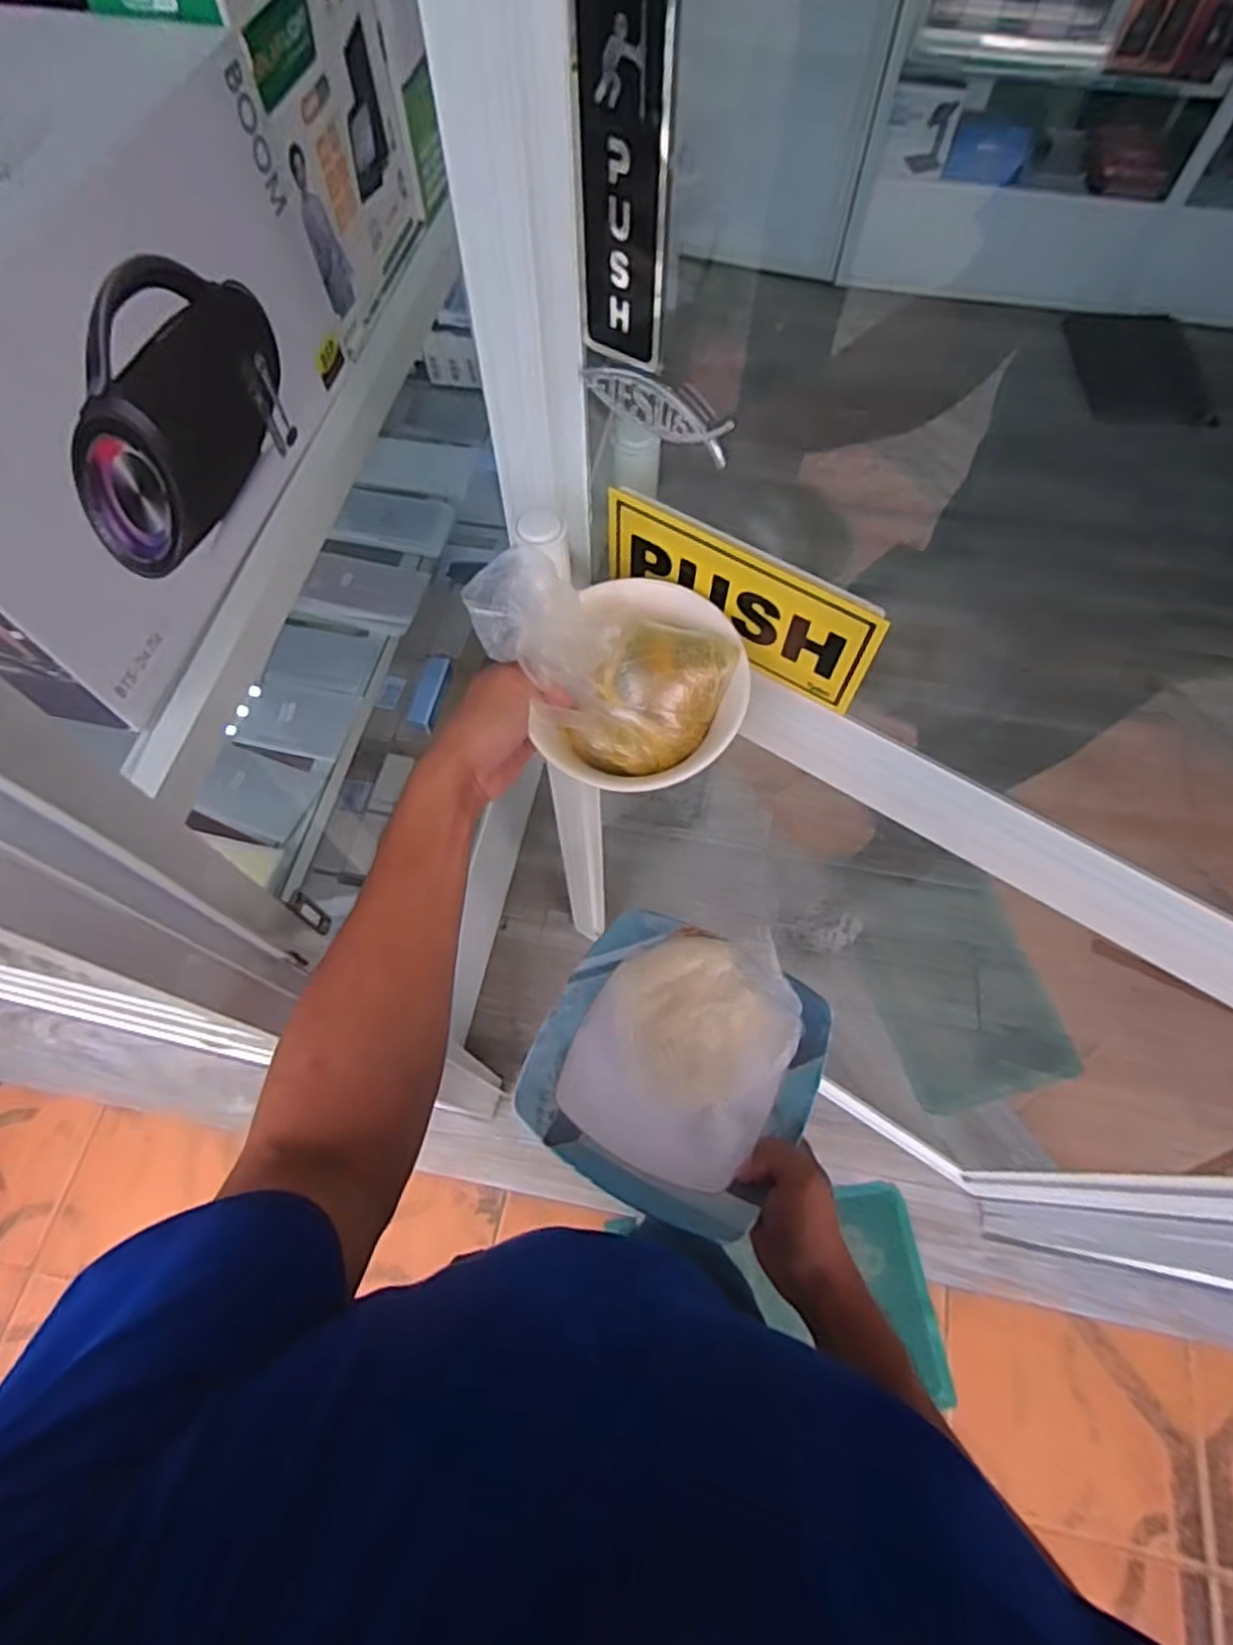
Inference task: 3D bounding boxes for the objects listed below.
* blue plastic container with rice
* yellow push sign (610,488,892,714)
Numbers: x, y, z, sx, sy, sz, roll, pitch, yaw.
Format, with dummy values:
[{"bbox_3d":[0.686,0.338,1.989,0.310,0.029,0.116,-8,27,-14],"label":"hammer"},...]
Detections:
[{"bbox_3d":[0.046,0.180,0.558,0.204,0.053,0.202,21,72,10],"label":"blue plastic container with rice"},{"bbox_3d":[0.081,-0.152,0.504,0.202,0.087,0.010,31,65,14],"label":"yellow push sign"}]

